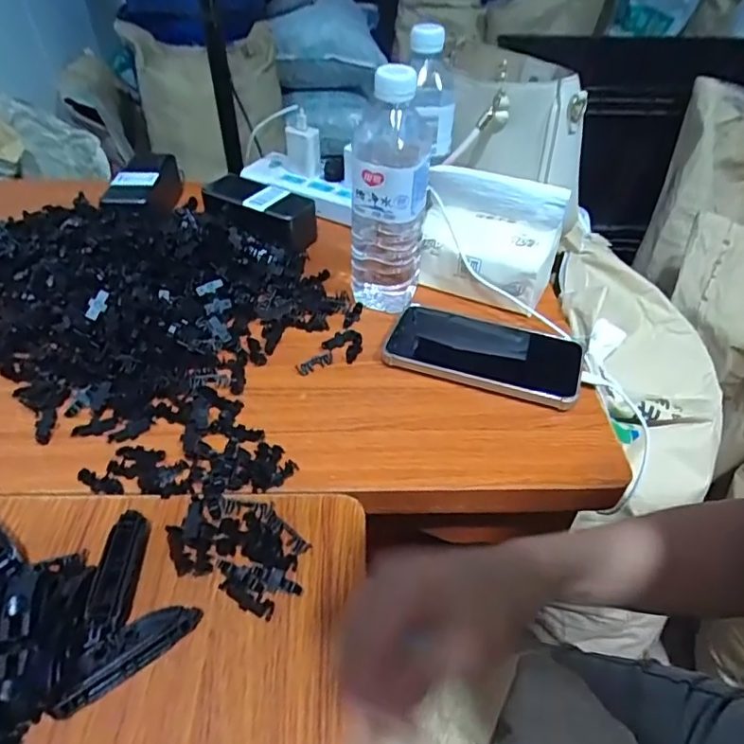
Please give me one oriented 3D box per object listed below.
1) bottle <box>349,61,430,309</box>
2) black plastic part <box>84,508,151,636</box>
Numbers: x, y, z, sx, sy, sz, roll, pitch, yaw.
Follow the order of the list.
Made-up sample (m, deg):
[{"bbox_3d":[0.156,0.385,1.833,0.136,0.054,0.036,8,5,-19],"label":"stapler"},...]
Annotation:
[{"bbox_3d":[0.015,-0.151,0.484,0.063,0.210,0.057,6,44,5],"label":"bottle"},{"bbox_3d":[-0.153,0.122,0.334,0.022,0.018,0.072,-3,44,-5],"label":"black plastic part"}]

